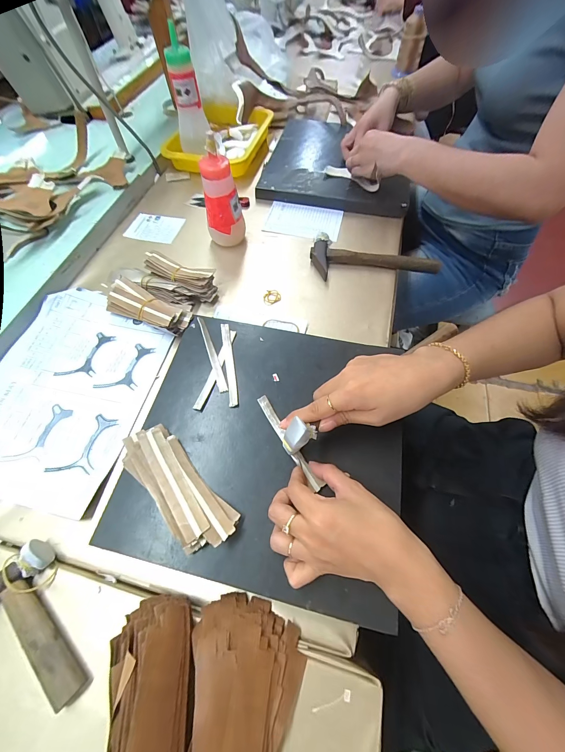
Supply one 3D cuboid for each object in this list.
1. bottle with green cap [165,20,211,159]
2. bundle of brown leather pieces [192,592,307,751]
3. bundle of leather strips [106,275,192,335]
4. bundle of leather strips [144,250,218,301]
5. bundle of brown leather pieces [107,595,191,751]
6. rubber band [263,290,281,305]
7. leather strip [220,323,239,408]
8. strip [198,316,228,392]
[{"bbox_3d":[-0.187,-0.535,0.550,0.055,0.164,0.050,38,68,18],"label":"bottle with green cap"},{"bbox_3d":[-0.027,0.266,0.229,0.086,0.047,0.140,-3,62,-1],"label":"bundle of brown leather pieces"},{"bbox_3d":[-0.197,-0.101,0.432,0.137,0.032,0.052,23,64,12],"label":"bundle of leather strips"},{"bbox_3d":[-0.165,-0.161,0.461,0.127,0.038,0.040,25,65,13],"label":"bundle of leather strips"},{"bbox_3d":[-0.106,0.262,0.225,0.062,0.058,0.134,-7,62,-3],"label":"bundle of brown leather pieces"},{"bbox_3d":[-0.018,-0.128,0.462,0.028,0.004,0.026,0,62,0],"label":"rubber band"},{"bbox_3d":[-0.070,-0.017,0.377,0.012,0.010,0.119,-9,62,-5],"label":"leather strip"},{"bbox_3d":[-0.095,-0.031,0.385,0.011,0.005,0.119,-20,68,-8],"label":"strip"}]

